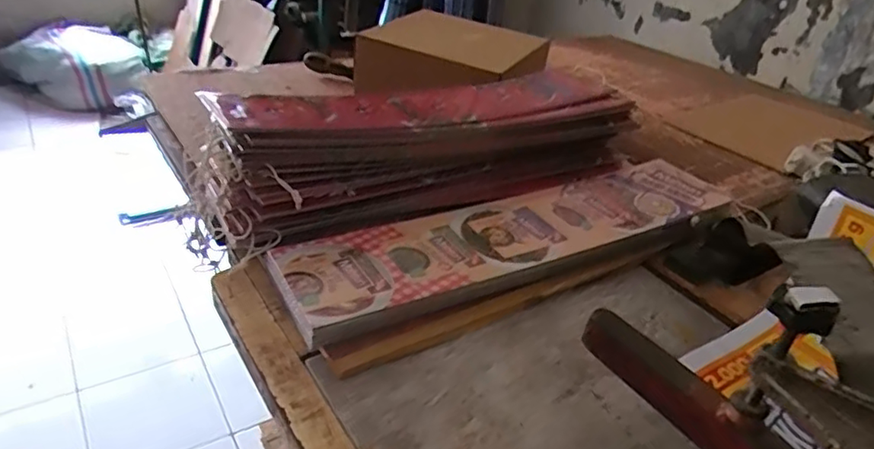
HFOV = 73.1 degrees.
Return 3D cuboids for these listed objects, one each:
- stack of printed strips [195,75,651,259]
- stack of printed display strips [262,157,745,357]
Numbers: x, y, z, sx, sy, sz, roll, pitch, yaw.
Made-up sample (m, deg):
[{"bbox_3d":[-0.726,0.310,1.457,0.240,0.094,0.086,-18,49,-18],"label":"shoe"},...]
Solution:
[{"bbox_3d":[0.014,-0.112,0.734,0.558,0.105,0.166,-17,40,-32],"label":"stack of printed strips"},{"bbox_3d":[0.099,0.014,0.672,0.550,0.038,0.140,-13,38,-28],"label":"stack of printed display strips"}]

